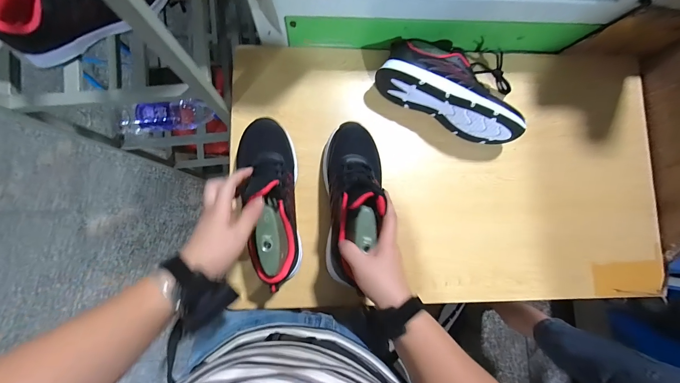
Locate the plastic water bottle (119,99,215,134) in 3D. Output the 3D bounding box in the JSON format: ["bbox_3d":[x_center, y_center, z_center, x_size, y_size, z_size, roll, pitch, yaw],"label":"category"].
[{"bbox_3d":[-0.376,-0.164,0.640,0.189,0.051,0.063,-8,85,-8],"label":"plastic water bottle"}]

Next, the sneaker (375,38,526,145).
[{"bbox_3d":[0.209,-0.195,0.515,0.260,0.101,0.145,26,83,-5],"label":"sneaker"}]

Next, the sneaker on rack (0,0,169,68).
[{"bbox_3d":[-0.342,-0.267,0.402,0.246,0.082,0.089,-26,87,-9],"label":"sneaker on rack"}]

